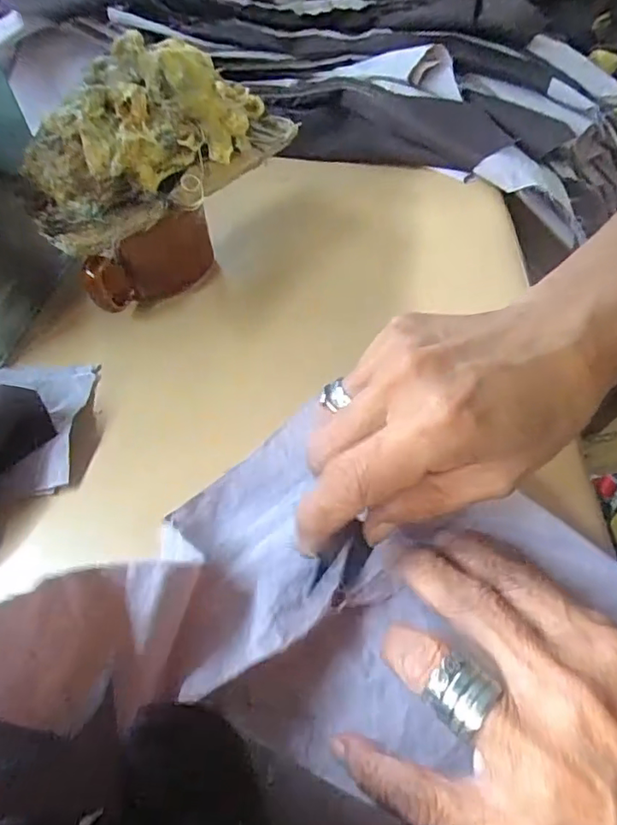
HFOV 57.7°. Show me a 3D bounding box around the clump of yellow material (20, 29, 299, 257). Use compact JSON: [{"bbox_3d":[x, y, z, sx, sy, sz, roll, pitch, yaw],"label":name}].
[{"bbox_3d":[-0.085,-0.151,0.300,0.068,0.059,0.158,30,60,31],"label":"clump of yellow material"}]

